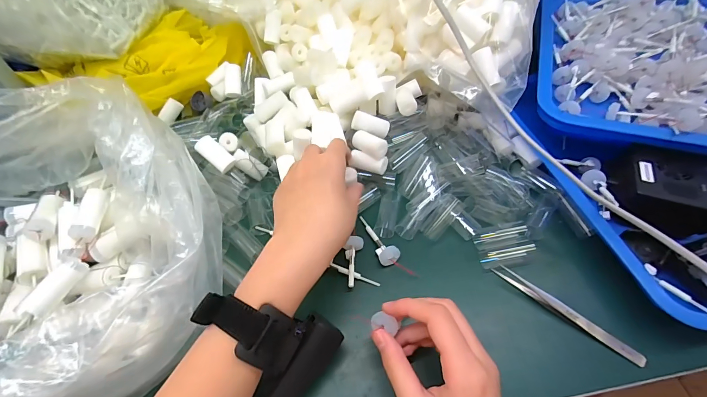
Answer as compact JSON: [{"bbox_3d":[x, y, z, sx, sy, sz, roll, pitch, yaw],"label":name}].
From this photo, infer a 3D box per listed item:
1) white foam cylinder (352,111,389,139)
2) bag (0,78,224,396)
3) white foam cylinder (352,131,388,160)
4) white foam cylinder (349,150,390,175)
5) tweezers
[{"bbox_3d":[0.019,-0.084,0.382,0.042,0.018,0.018,16,57,13],"label":"white foam cylinder"},{"bbox_3d":[-0.271,0.033,0.277,0.283,0.112,0.296,-32,60,-19],"label":"bag"},{"bbox_3d":[0.016,-0.059,0.363,0.043,0.019,0.016,32,62,22],"label":"white foam cylinder"},{"bbox_3d":[0.017,-0.041,0.367,0.041,0.014,0.018,16,57,13],"label":"white foam cylinder"},{"bbox_3d":[0.186,0.099,0.294,0.129,0.007,0.010,34,63,23],"label":"tweezers"}]

